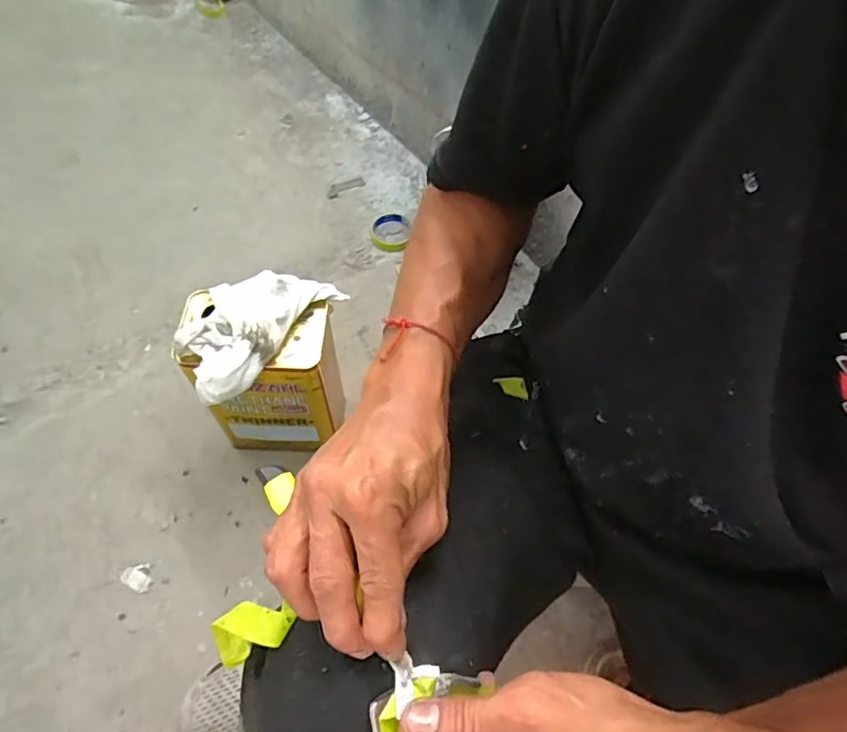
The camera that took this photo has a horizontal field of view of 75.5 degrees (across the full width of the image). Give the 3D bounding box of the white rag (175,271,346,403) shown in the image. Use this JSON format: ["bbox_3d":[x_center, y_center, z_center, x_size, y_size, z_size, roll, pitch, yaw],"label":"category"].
[{"bbox_3d":[-0.203,-0.054,0.632,0.119,0.044,0.200,30,62,14],"label":"white rag"}]

